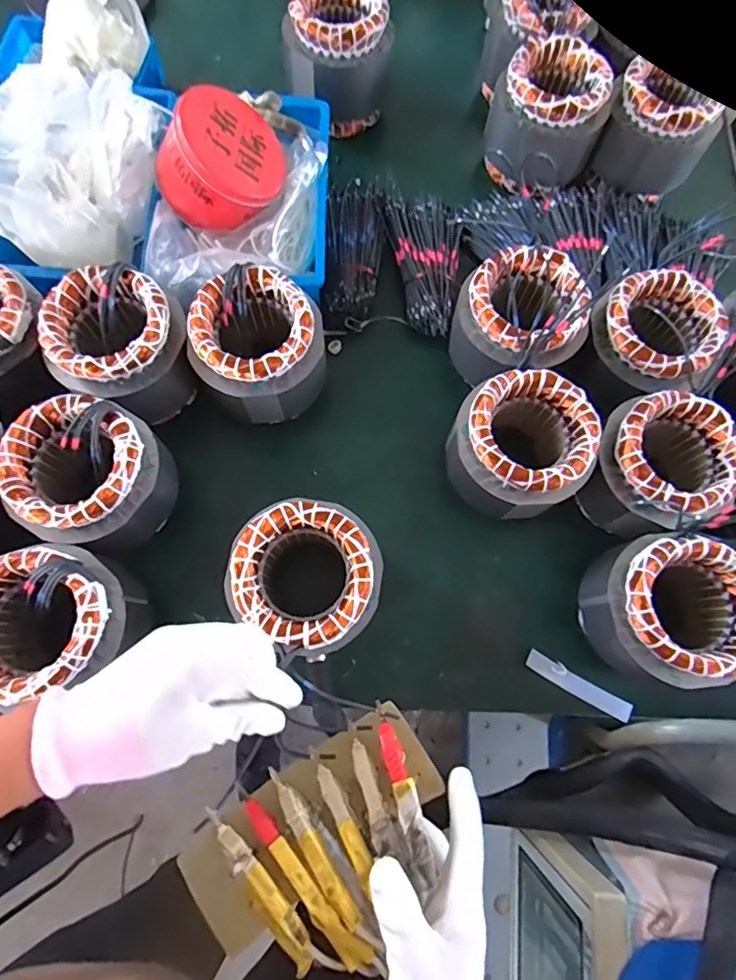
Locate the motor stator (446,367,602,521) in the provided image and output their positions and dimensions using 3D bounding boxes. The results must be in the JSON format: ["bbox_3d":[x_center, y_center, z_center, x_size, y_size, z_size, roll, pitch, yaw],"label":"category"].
[{"bbox_3d":[0.167,-0.044,0.559,0.132,0.110,0.130,1,74,-2],"label":"motor stator"}]

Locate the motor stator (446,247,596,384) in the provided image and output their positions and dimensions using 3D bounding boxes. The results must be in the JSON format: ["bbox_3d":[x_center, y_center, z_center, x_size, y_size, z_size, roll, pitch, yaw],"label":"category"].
[{"bbox_3d":[0.181,-0.196,0.603,0.121,0.125,0.127,1,74,-2],"label":"motor stator"}]

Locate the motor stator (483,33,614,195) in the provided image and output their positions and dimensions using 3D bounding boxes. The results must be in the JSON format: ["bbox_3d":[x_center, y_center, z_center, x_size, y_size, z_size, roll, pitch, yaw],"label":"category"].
[{"bbox_3d":[0.242,-0.508,0.700,0.149,0.128,0.148,18,74,3],"label":"motor stator"}]

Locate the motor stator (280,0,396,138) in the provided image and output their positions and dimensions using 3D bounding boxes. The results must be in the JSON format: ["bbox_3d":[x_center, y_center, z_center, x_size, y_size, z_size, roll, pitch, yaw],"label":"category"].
[{"bbox_3d":[-0.041,-0.610,0.719,0.135,0.131,0.141,1,74,-2],"label":"motor stator"}]

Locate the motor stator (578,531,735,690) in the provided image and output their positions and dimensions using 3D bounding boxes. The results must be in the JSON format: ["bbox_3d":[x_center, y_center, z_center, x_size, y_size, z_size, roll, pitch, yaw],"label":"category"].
[{"bbox_3d":[0.302,0.119,0.516,0.124,0.103,0.134,1,74,-2],"label":"motor stator"}]

